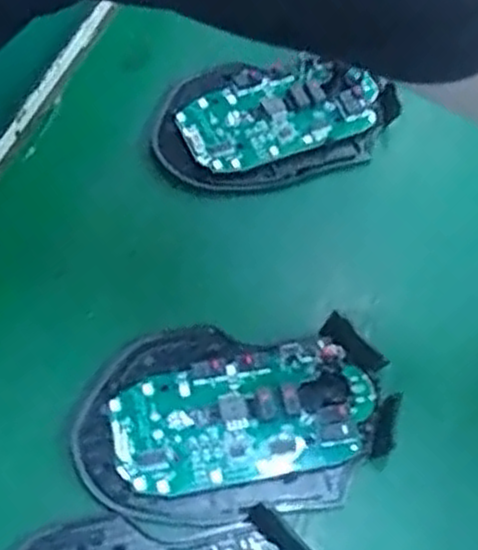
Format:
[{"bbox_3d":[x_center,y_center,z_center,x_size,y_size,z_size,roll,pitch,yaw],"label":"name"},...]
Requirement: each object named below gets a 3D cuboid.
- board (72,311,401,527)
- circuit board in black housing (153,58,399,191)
[{"bbox_3d":[-0.001,0.051,0.285,0.114,0.011,0.071,-5,59,-6],"label":"board"},{"bbox_3d":[0.017,-0.072,0.361,0.109,0.019,0.060,-15,59,-10],"label":"circuit board in black housing"}]

